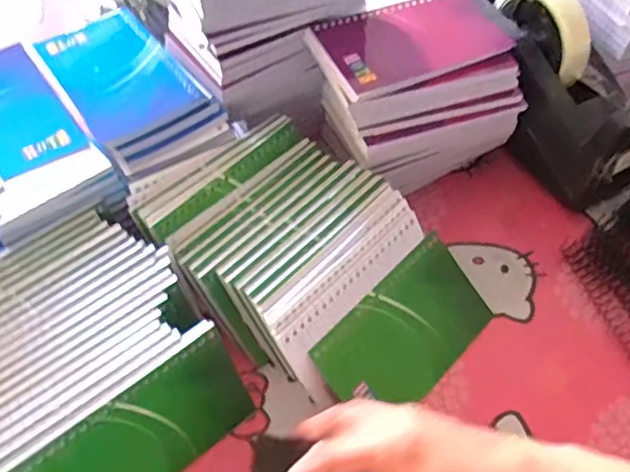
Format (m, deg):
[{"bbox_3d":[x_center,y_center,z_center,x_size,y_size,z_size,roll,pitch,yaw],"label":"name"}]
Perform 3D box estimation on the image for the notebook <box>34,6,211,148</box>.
[{"bbox_3d":[-0.146,-0.122,0.456,0.081,0.007,0.130,-32,62,-22],"label":"notebook"}]

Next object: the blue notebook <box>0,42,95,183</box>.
[{"bbox_3d":[-0.217,-0.091,0.435,0.076,0.006,0.132,-29,60,-20],"label":"blue notebook"}]

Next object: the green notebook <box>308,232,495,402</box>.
[{"bbox_3d":[0.063,0.064,0.415,0.127,0.007,0.076,-40,99,-23],"label":"green notebook"}]

